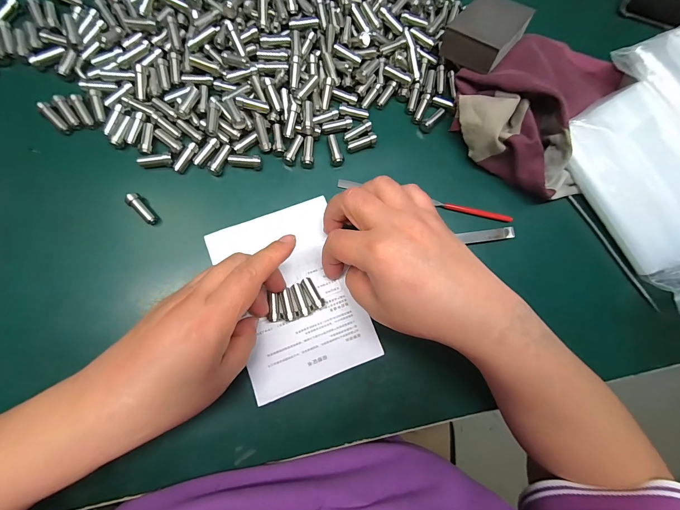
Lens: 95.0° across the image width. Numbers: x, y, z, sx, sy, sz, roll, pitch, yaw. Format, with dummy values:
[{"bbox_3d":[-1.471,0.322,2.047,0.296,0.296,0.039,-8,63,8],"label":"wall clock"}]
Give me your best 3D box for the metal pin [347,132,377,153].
[{"bbox_3d":[0.019,-0.098,0.272,0.027,0.007,0.009,-22,87,-9],"label":"metal pin"}]

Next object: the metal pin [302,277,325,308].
[{"bbox_3d":[-0.021,0.030,0.250,0.008,0.004,0.027,-31,77,-9],"label":"metal pin"}]

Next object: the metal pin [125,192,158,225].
[{"bbox_3d":[-0.156,-0.036,0.245,0.009,0.011,0.027,-39,89,-9],"label":"metal pin"}]

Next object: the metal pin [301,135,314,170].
[{"bbox_3d":[-0.027,-0.088,0.268,0.011,0.007,0.029,8,83,-6],"label":"metal pin"}]

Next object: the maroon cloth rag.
[{"bbox_3d":[0.182,-0.147,0.273,0.143,0.048,0.170,29,81,-3],"label":"maroon cloth rag"}]

